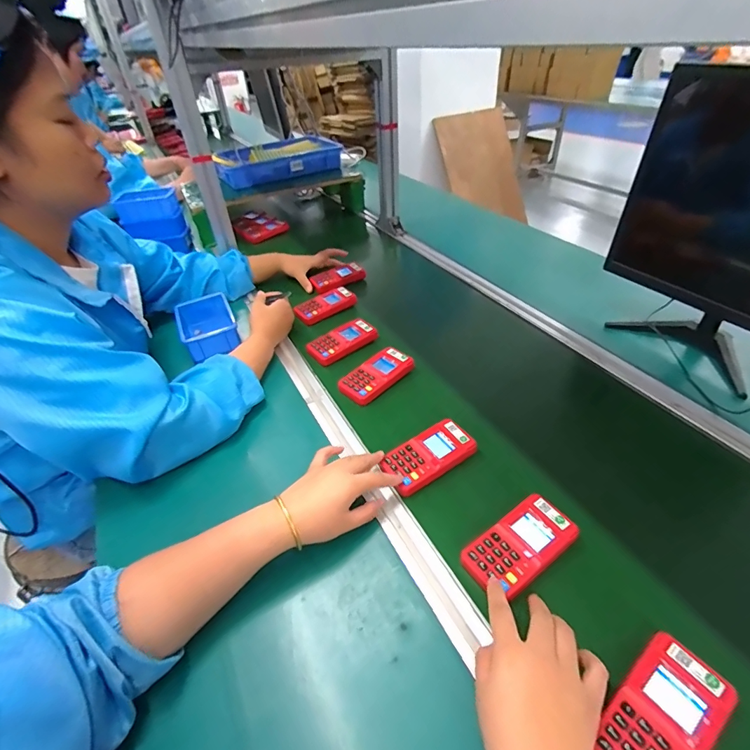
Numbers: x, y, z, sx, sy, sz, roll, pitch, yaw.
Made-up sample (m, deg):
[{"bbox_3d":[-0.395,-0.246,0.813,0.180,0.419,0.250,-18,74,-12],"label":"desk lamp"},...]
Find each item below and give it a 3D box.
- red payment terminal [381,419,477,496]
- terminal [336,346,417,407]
[{"bbox_3d":[0.070,0.103,0.542,0.121,0.018,0.062,-24,44,-24],"label":"red payment terminal"},{"bbox_3d":[0.003,0.000,0.669,0.122,0.024,0.062,-30,47,-29],"label":"terminal"}]

